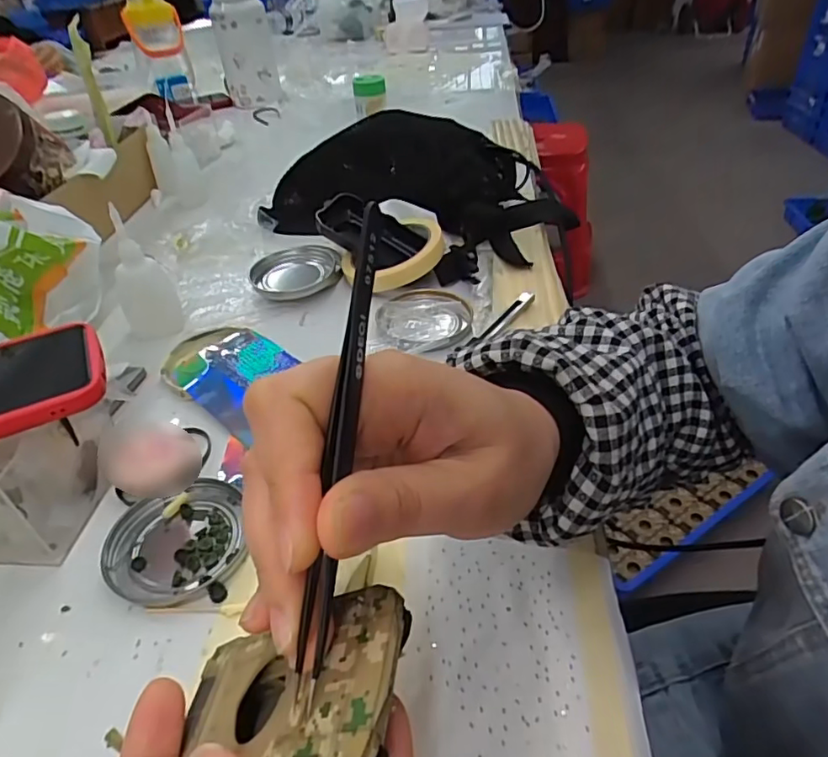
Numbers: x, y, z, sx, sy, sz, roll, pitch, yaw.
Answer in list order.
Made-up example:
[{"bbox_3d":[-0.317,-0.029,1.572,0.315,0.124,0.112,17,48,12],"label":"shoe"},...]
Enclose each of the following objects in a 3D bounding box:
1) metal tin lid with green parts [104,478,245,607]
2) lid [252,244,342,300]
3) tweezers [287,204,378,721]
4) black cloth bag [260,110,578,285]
[{"bbox_3d":[-0.135,0.090,0.319,0.071,0.007,0.076,-12,39,-11],"label":"metal tin lid with green parts"},{"bbox_3d":[-0.110,-0.102,0.536,0.084,0.016,0.083,-4,38,3],"label":"lid"},{"bbox_3d":[-0.020,0.025,0.150,0.004,0.123,0.008,9,-1,19],"label":"tweezers"},{"bbox_3d":[-0.015,-0.212,0.600,0.340,0.090,0.178,23,45,29],"label":"black cloth bag"}]

